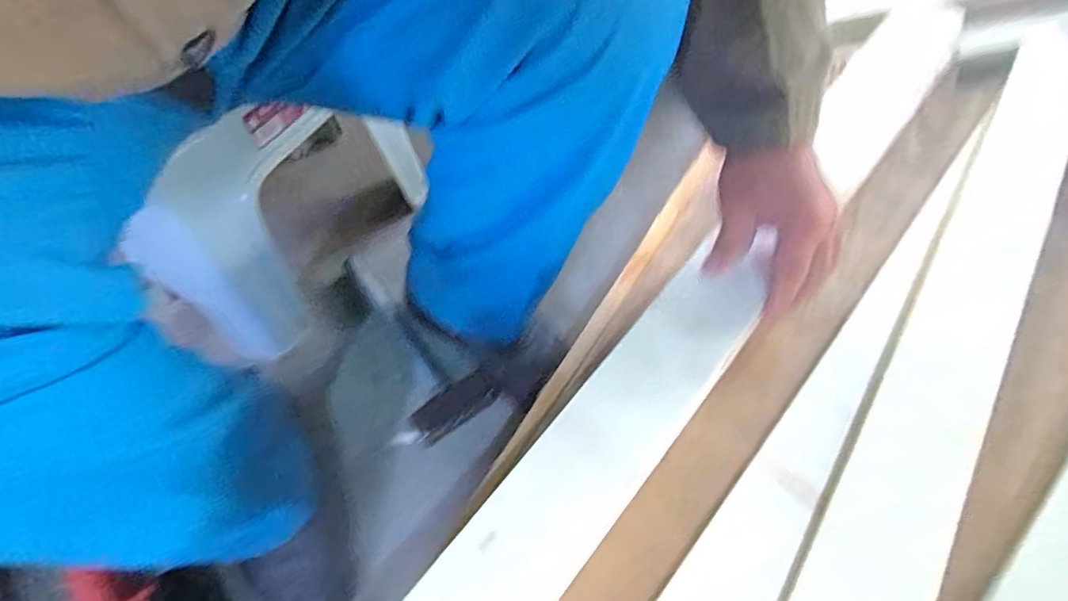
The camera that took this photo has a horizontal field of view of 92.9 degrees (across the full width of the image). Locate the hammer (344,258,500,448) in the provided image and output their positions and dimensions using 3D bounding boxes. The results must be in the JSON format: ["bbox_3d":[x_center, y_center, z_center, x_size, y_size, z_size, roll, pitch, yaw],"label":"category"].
[{"bbox_3d":[-0.169,0.048,0.642,0.121,0.022,0.276,-31,62,-17],"label":"hammer"}]

